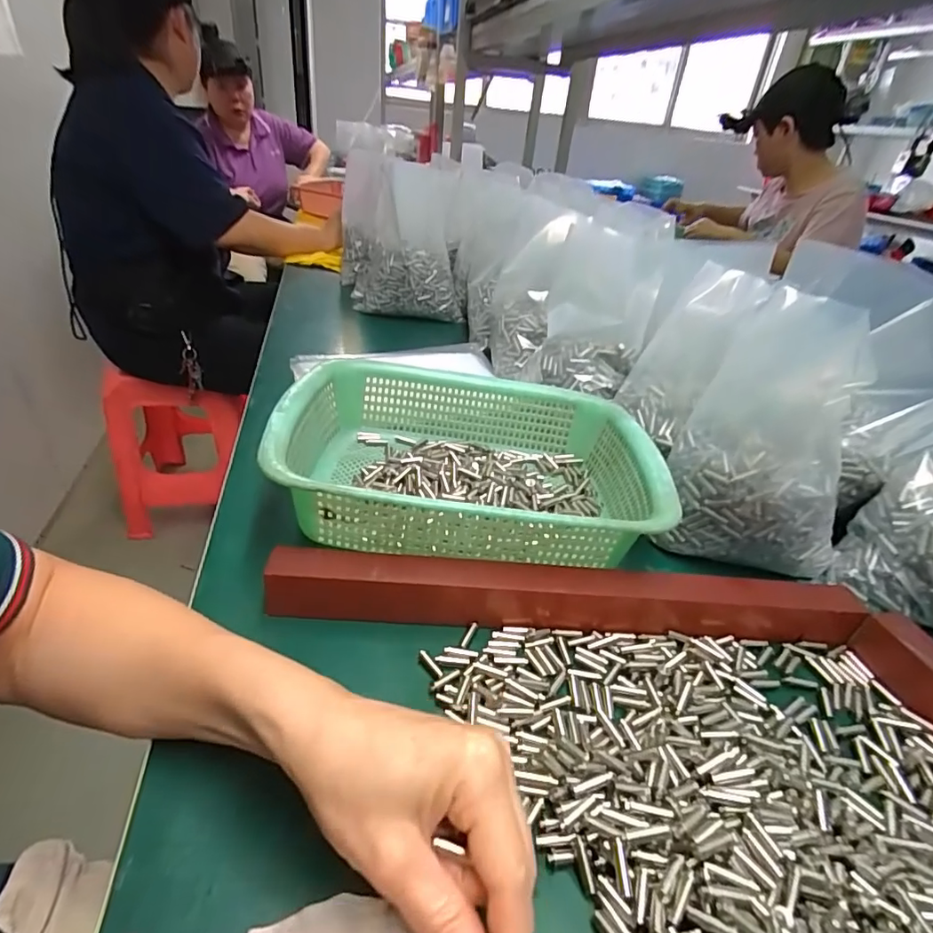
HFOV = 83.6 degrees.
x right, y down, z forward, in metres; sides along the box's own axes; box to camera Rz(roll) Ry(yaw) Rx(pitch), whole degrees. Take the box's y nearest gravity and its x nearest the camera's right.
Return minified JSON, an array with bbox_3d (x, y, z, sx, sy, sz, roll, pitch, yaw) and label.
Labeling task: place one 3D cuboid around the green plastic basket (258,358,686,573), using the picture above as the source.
[{"bbox_3d":[0.003,-0.007,0.439,0.294,0.082,0.221,4,33,-3],"label":"green plastic basket"}]

